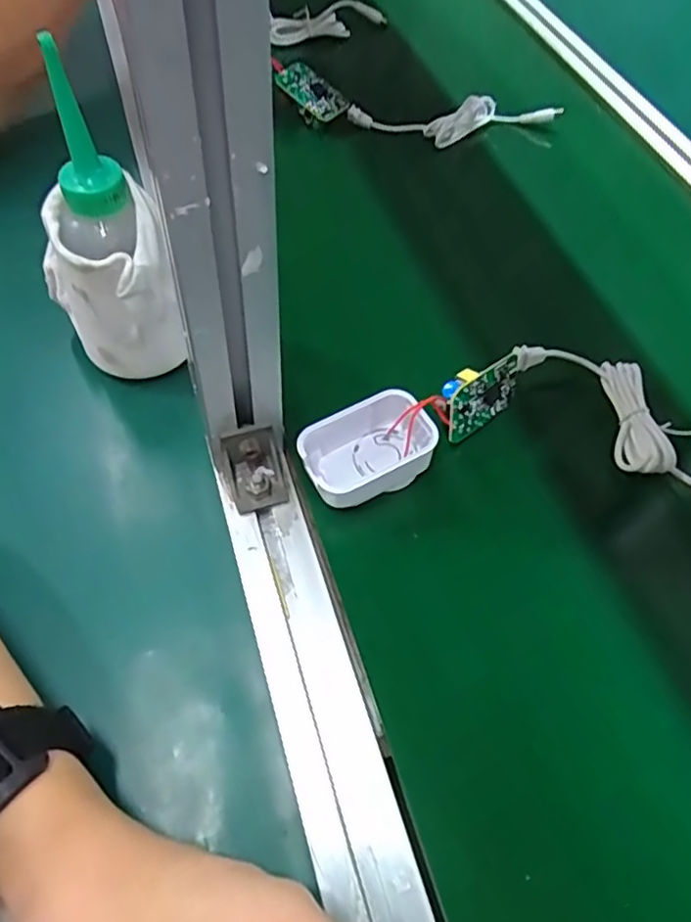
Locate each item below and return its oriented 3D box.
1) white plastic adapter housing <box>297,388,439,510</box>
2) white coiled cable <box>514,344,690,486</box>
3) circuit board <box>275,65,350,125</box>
[{"bbox_3d":[0.012,-0.004,0.351,0.070,0.037,0.044,-24,61,-19],"label":"white plastic adapter housing"},{"bbox_3d":[0.180,-0.019,0.377,0.053,0.022,0.172,-38,66,-26],"label":"white coiled cable"},{"bbox_3d":[-0.029,-0.324,0.563,0.059,0.011,0.040,45,78,1],"label":"circuit board"}]

